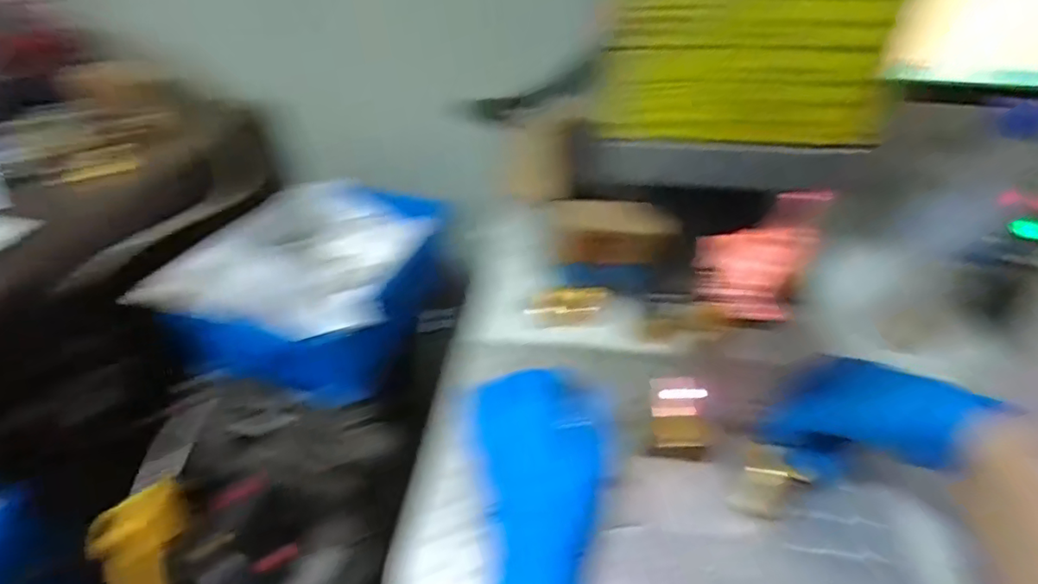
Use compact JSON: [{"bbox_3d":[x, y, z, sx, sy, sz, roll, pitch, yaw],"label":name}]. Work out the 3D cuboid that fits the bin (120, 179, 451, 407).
[{"bbox_3d":[-0.291,0.003,0.790,0.307,0.179,0.247,6,42,9],"label":"bin"}]

